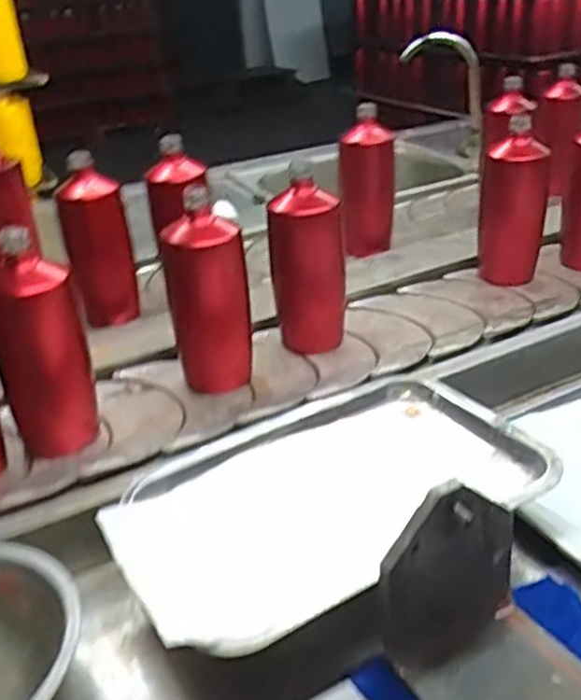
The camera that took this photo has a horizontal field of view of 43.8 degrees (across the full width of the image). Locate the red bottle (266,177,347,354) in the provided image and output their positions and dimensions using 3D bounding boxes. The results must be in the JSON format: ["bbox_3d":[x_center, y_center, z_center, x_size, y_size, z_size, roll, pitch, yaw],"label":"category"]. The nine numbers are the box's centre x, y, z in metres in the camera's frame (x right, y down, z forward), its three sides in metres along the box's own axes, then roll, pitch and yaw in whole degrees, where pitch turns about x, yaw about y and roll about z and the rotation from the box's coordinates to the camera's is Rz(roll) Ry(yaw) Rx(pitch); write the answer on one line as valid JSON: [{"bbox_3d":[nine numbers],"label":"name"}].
[{"bbox_3d":[0.020,-0.093,0.800,0.075,0.176,0.059,18,28,25],"label":"red bottle"}]

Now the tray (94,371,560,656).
[{"bbox_3d":[0.026,0.106,0.558,0.316,0.023,0.204,-18,30,-26],"label":"tray"}]

